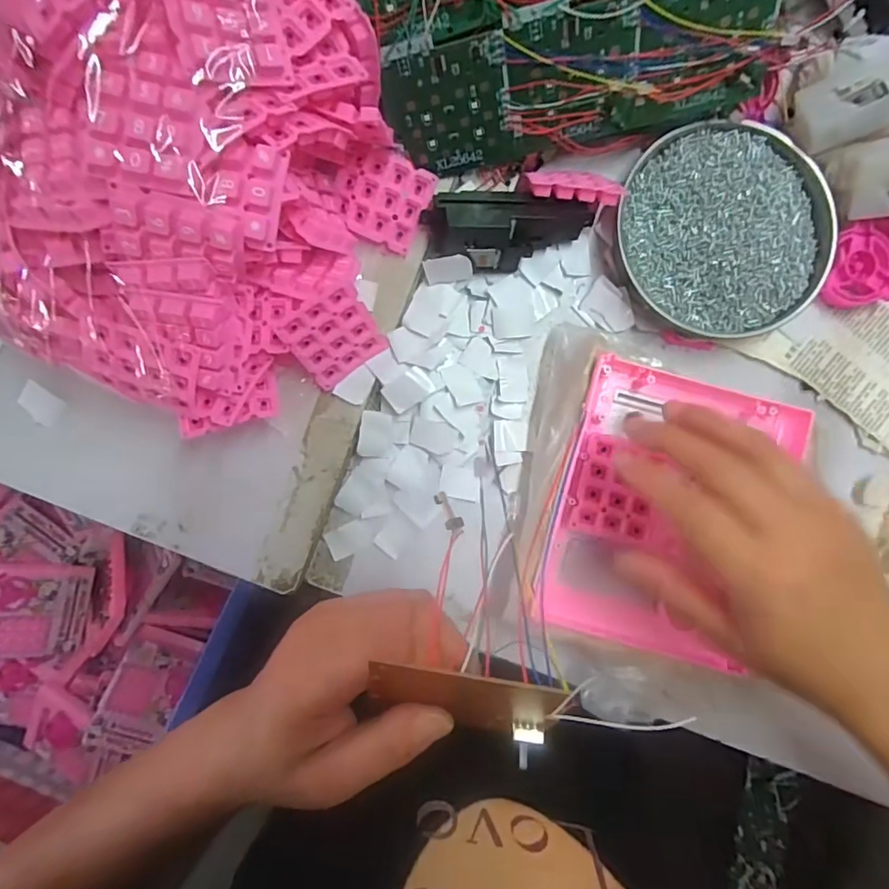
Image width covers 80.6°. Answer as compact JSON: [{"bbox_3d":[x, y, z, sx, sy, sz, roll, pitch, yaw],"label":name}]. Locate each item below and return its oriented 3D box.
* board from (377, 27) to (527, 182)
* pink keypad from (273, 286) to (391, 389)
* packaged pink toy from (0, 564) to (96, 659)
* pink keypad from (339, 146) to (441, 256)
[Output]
[{"bbox_3d":[0.004,-0.193,0.311,0.070,0.074,0.004,-13,52,11],"label":"board"},{"bbox_3d":[-0.066,-0.064,0.314,0.050,0.058,0.004,-35,54,-1],"label":"pink keypad"},{"bbox_3d":[-0.607,0.240,0.747,0.163,0.035,0.133,10,88,-31],"label":"packaged pink toy"},{"bbox_3d":[-0.038,-0.153,0.325,0.052,0.006,0.050,26,105,-11],"label":"pink keypad"}]

